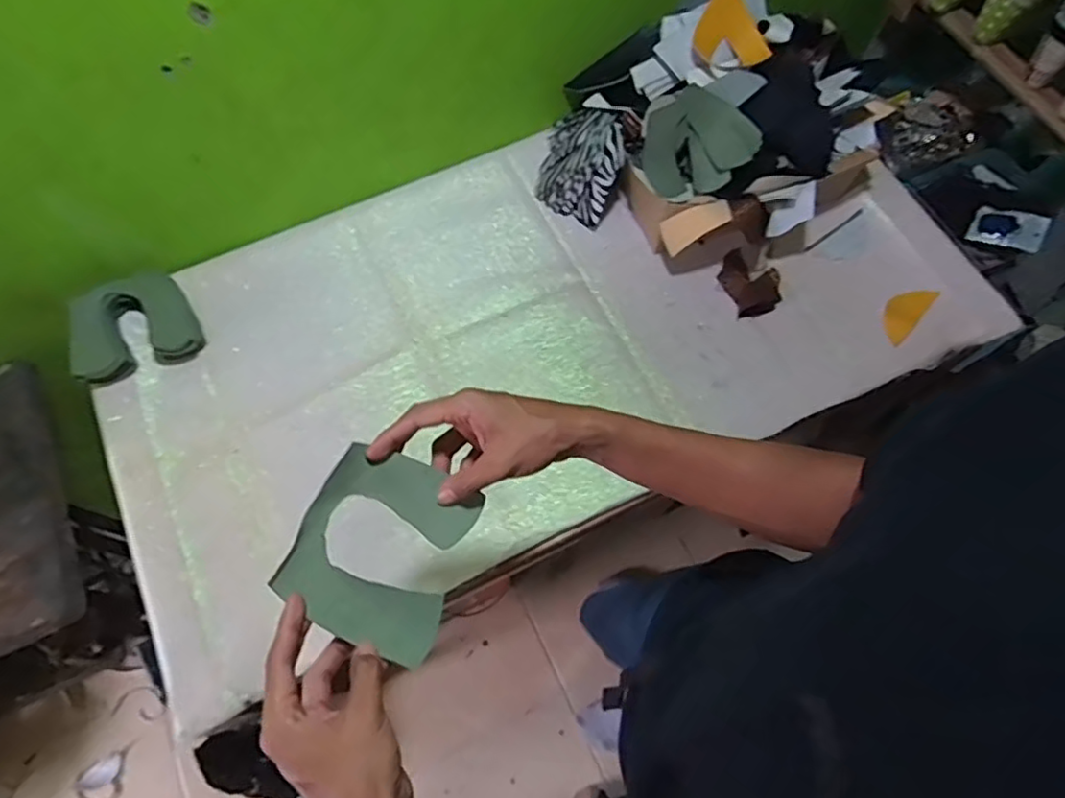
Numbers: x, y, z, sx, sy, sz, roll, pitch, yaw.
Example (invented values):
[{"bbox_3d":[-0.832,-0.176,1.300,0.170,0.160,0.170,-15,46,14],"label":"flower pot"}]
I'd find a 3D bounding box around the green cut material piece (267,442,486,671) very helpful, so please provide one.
[{"bbox_3d":[-0.110,0.110,0.472,0.119,0.008,0.133,26,68,-4],"label":"green cut material piece"}]

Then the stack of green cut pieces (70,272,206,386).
[{"bbox_3d":[-0.555,-0.101,0.875,0.154,0.060,0.133,-25,69,-10],"label":"stack of green cut pieces"}]

